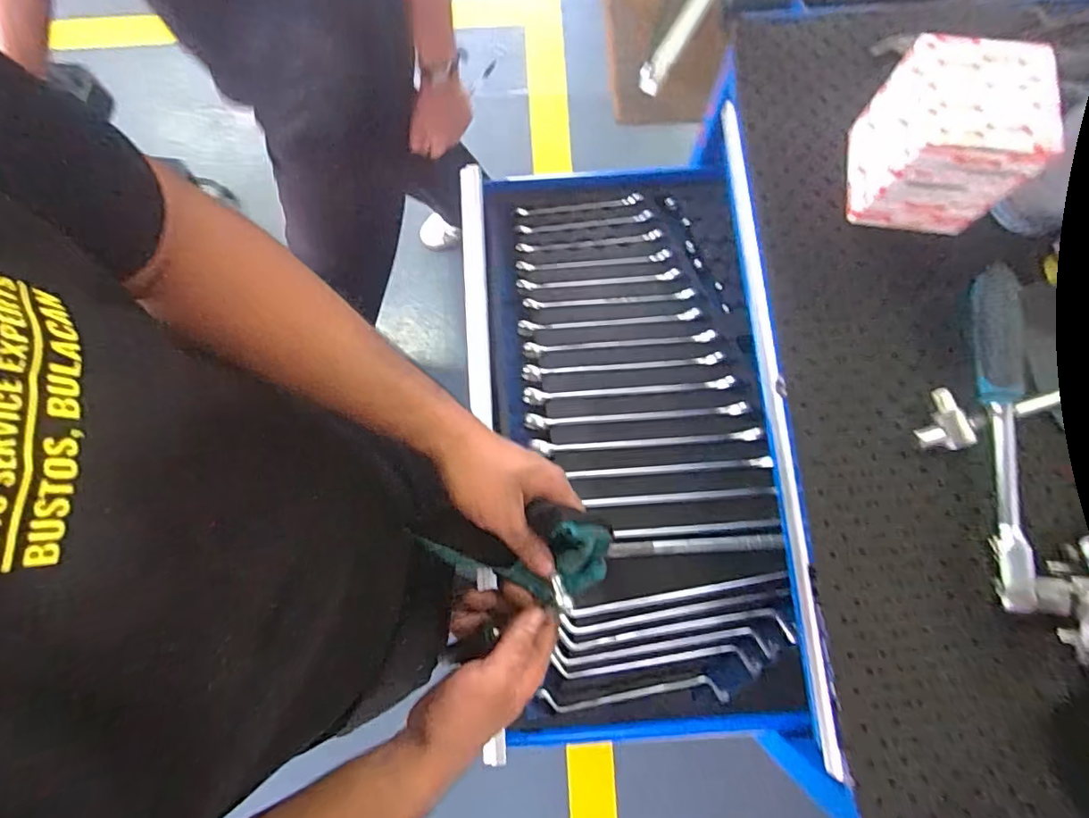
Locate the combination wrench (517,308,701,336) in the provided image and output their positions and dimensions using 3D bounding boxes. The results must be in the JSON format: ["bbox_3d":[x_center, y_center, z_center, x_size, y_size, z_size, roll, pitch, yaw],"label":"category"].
[{"bbox_3d":[0.071,-0.096,0.600,0.198,0.005,0.016,-4,78,-1],"label":"combination wrench"}]

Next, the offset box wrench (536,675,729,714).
[{"bbox_3d":[0.085,0.271,0.518,0.176,0.006,0.022,-4,78,0],"label":"offset box wrench"}]

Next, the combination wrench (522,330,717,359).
[{"bbox_3d":[0.081,-0.070,0.593,0.208,0.008,0.016,-3,78,0],"label":"combination wrench"}]

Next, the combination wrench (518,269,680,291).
[{"bbox_3d":[0.061,-0.144,0.611,0.179,0.006,0.013,-4,78,-1],"label":"combination wrench"}]

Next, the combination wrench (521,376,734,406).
[{"bbox_3d":[0.089,-0.021,0.579,0.222,0.008,0.017,-4,78,-1],"label":"combination wrench"}]

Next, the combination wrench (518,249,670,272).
[{"bbox_3d":[0.056,-0.167,0.615,0.173,0.008,0.012,-4,78,-1],"label":"combination wrench"}]

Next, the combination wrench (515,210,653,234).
[{"bbox_3d":[0.047,-0.213,0.625,0.154,0.007,0.011,-6,78,-1],"label":"combination wrench"}]

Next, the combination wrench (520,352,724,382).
[{"bbox_3d":[0.083,-0.047,0.587,0.215,0.009,0.017,-4,78,-1],"label":"combination wrench"}]

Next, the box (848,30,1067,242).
[{"bbox_3d":[0.301,-0.206,0.415,0.095,0.095,0.097,9,78,2],"label":"box"}]

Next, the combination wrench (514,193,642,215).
[{"bbox_3d":[0.040,-0.234,0.629,0.145,0.006,0.011,-7,78,-1],"label":"combination wrench"}]

